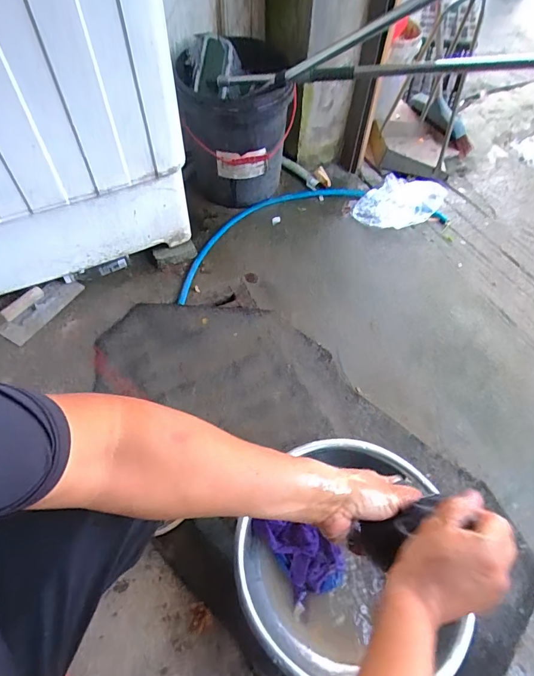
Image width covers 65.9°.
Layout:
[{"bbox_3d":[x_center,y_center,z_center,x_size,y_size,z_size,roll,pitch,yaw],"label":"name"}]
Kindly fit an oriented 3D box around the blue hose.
[{"bbox_3d":[0.124,-0.377,1.335,0.950,0.032,0.275,-19,60,-14],"label":"blue hose"}]

